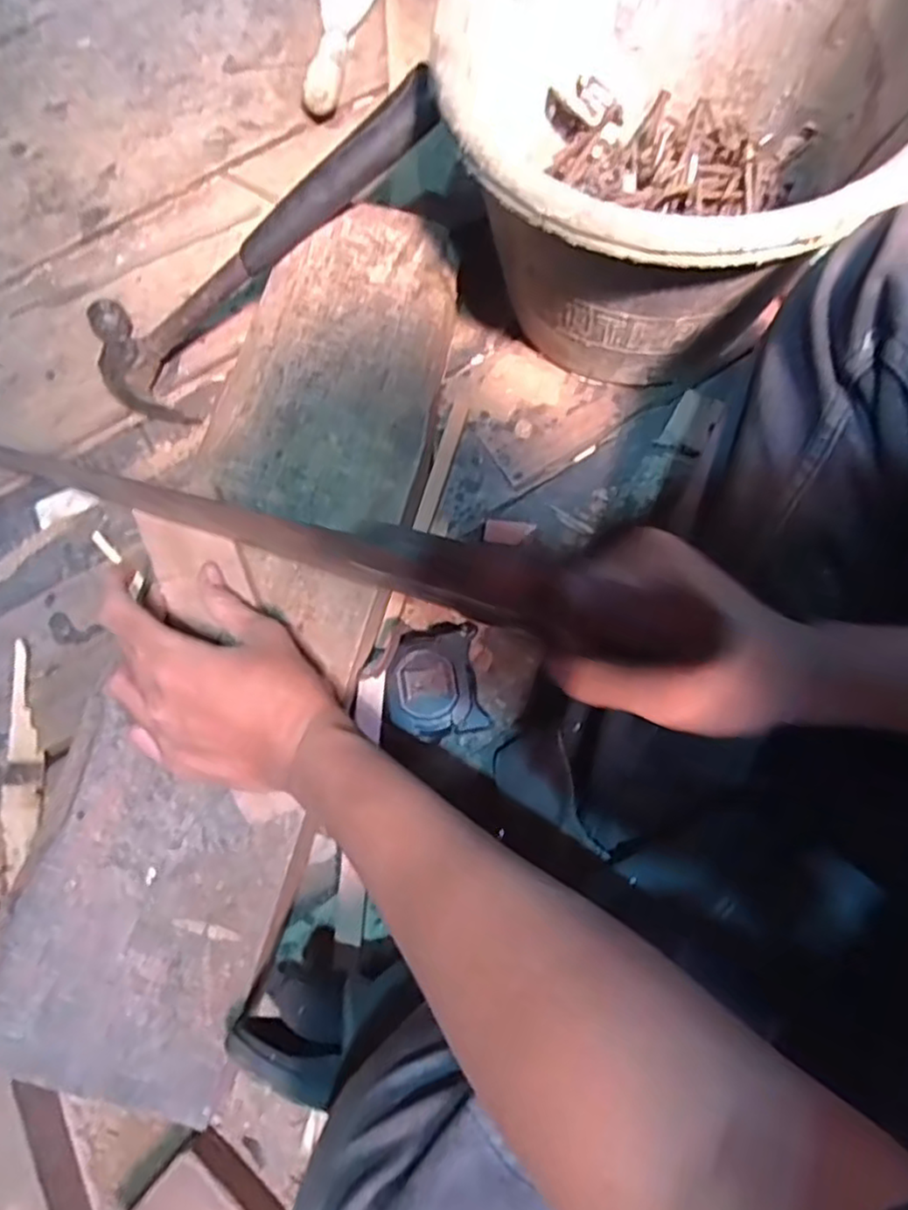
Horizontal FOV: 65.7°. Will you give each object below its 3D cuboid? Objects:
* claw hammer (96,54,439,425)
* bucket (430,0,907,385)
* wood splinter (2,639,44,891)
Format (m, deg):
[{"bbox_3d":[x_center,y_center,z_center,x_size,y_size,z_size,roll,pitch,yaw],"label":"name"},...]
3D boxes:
[{"bbox_3d":[-0.135,-0.246,0.495,0.308,0.034,0.097,-30,76,21],"label":"claw hammer"},{"bbox_3d":[0.130,-0.283,0.466,0.264,0.208,0.268,0,77,-1],"label":"bucket"},{"bbox_3d":[-0.294,0.105,0.479,0.023,0.011,0.156,-3,77,0],"label":"wood splinter"}]

